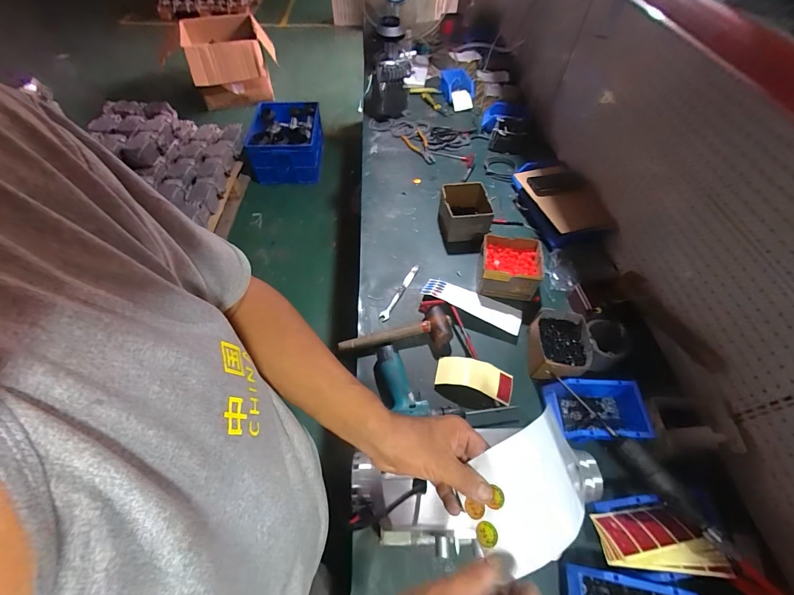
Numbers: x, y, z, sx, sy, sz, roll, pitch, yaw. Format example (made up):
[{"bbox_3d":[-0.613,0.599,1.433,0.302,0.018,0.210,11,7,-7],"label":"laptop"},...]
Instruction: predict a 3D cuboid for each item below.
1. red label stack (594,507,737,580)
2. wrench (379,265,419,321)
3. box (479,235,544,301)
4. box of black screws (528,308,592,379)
[{"bbox_3d":[0.434,0.408,0.573,0.180,0.030,0.096,4,29,-1],"label":"red label stack"},{"bbox_3d":[0.006,-0.016,0.927,0.027,0.010,0.201,22,58,15],"label":"wrench"},{"bbox_3d":[0.301,-0.080,0.919,0.149,0.095,0.139,7,56,5],"label":"box"},{"bbox_3d":[0.371,0.117,0.793,0.131,0.081,0.152,8,56,5],"label":"box of black screws"}]

